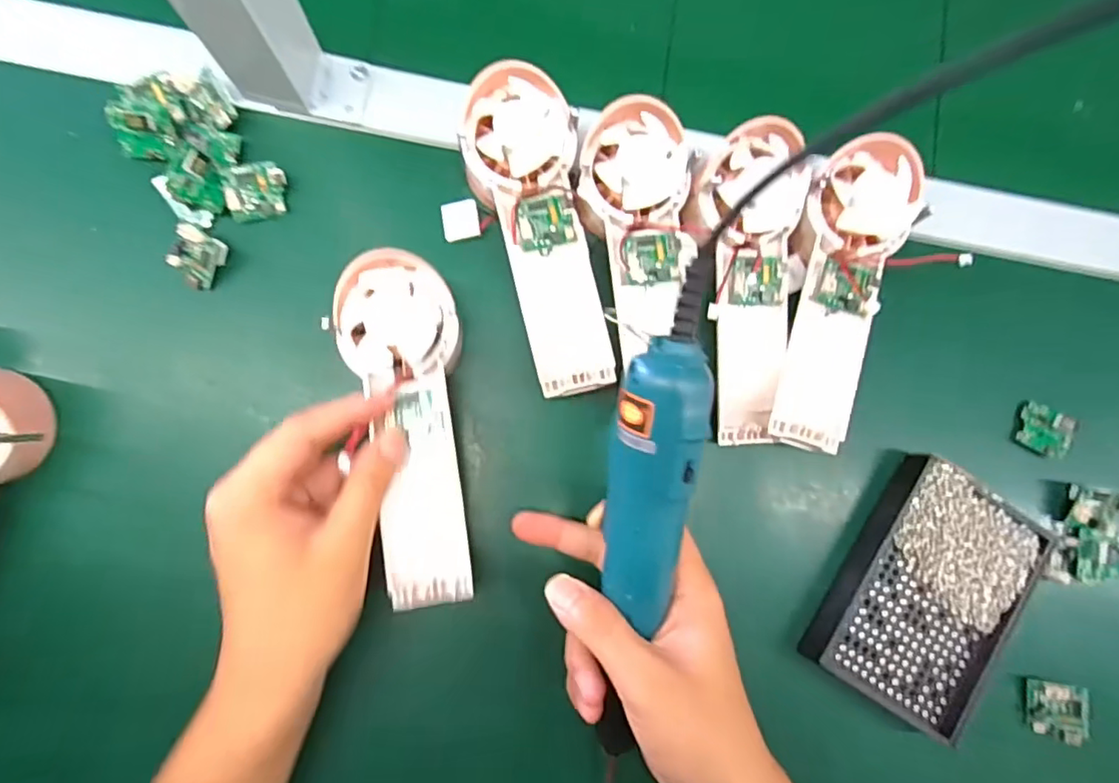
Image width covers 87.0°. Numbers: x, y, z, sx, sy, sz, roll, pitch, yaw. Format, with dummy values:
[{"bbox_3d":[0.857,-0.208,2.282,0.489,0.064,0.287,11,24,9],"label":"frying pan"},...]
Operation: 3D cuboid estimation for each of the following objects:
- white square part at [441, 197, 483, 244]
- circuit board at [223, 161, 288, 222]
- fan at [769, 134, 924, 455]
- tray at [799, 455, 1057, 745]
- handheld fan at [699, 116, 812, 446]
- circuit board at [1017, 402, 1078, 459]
[{"bbox_3d":[-0.059,-0.102,0.351,0.021,0.005,0.023,-9,84,-5],"label":"white square part"},{"bbox_3d":[-0.174,-0.115,0.340,0.034,0.006,0.029,-17,114,-19],"label":"circuit board"},{"bbox_3d":[0.162,-0.054,0.330,0.057,0.029,0.173,14,83,-3],"label":"fan"},{"bbox_3d":[0.215,0.118,0.344,0.093,0.022,0.135,34,82,0],"label":"tray"},{"bbox_3d":[0.111,-0.059,0.336,0.058,0.026,0.177,0,97,-4],"label":"handheld fan"},{"bbox_3d":[0.301,0.024,0.364,0.027,0.010,0.031,13,88,27],"label":"circuit board"}]

